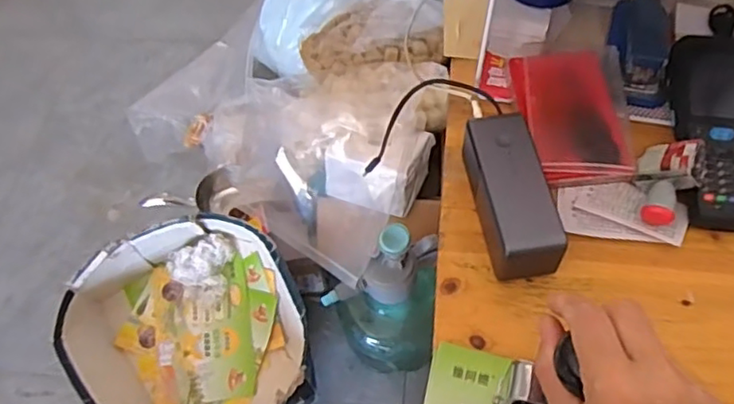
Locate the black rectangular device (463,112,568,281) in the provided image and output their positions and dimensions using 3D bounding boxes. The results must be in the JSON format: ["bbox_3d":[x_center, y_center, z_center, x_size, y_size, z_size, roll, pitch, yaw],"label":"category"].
[{"bbox_3d":[0.116,-0.002,0.507,0.051,0.054,0.136,-10,58,-3],"label":"black rectangular device"}]

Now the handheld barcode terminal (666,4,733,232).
[{"bbox_3d":[0.297,-0.064,0.534,0.067,0.034,0.181,7,59,7],"label":"handheld barcode terminal"}]

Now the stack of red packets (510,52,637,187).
[{"bbox_3d":[0.180,-0.077,0.554,0.082,0.025,0.129,-5,58,0],"label":"stack of red packets"}]

